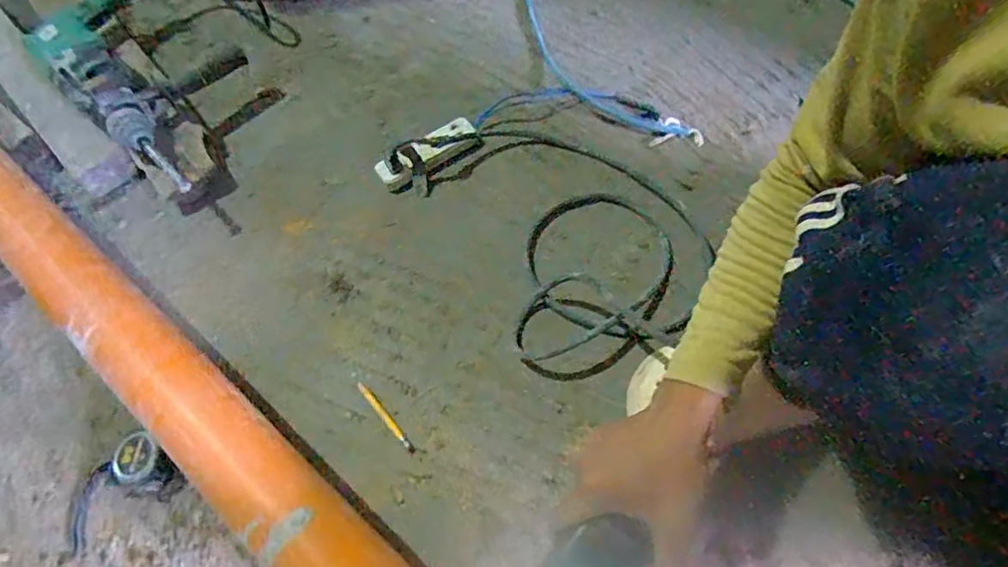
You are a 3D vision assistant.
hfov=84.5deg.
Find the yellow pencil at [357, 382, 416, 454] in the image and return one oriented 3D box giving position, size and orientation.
[{"bbox_3d":[-0.124,0.140,0.581,0.009,0.004,0.097,-39,66,-16],"label":"yellow pencil"}]

